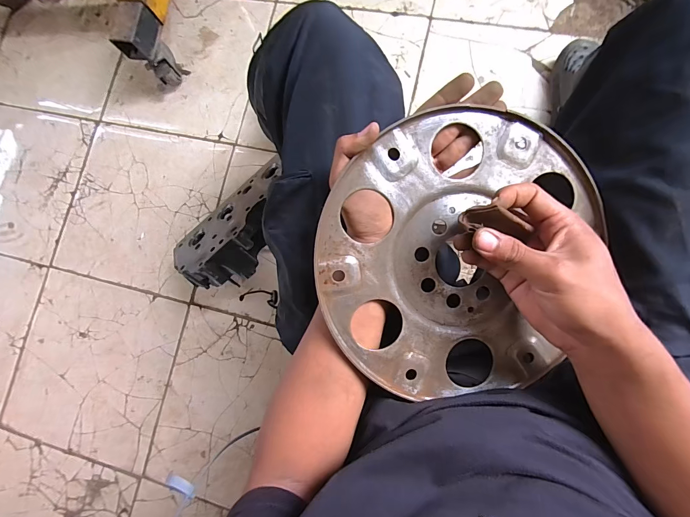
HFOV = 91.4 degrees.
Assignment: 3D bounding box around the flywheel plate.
[{"bbox_3d":[0.097,-0.001,0.309,0.240,0.011,0.258,-1,96,-6],"label":"flywheel plate"}]

